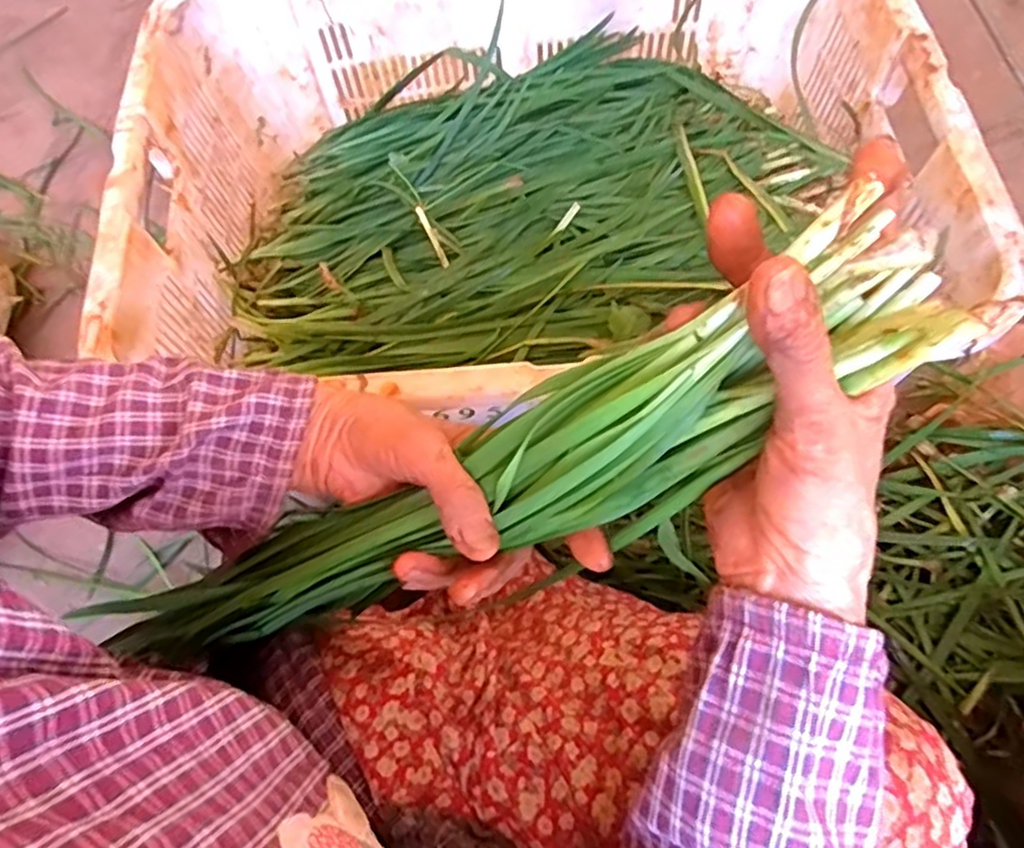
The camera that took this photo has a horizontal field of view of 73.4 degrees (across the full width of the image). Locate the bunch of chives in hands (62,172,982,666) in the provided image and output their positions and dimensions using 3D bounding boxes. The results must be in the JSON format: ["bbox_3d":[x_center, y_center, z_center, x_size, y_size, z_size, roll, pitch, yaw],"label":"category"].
[{"bbox_3d":[-0.030,0.041,0.312,0.408,0.068,0.052,-26,63,26],"label":"bunch of chives in hands"}]

